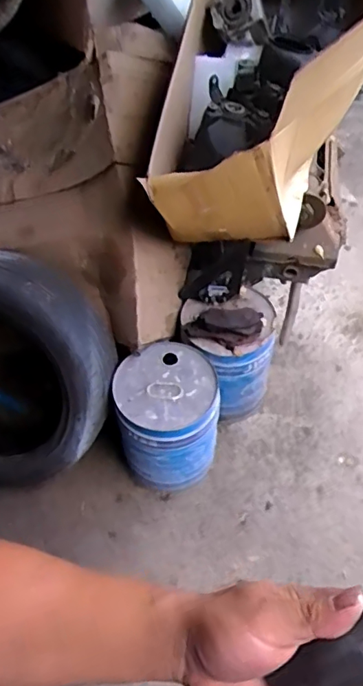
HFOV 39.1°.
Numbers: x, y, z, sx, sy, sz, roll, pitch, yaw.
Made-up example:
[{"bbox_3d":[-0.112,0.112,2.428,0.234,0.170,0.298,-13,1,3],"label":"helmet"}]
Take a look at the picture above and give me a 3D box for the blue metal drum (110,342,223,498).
[{"bbox_3d":[-0.041,0.211,1.377,0.253,0.343,0.264,-10,53,-6],"label":"blue metal drum"}]

